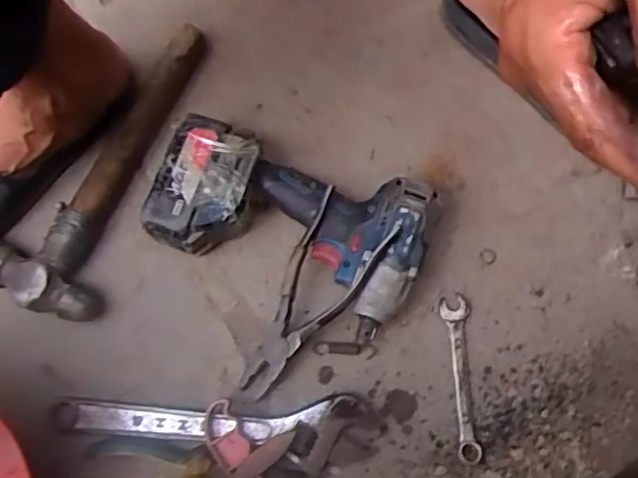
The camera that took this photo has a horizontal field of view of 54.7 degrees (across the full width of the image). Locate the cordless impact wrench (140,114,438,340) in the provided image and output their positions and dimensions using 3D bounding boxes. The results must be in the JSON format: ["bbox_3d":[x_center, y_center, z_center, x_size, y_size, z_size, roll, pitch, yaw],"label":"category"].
[{"bbox_3d":[-0.022,-0.018,0.555,0.237,0.085,0.132,19,76,7],"label":"cordless impact wrench"}]

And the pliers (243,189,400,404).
[{"bbox_3d":[-0.016,0.054,0.538,0.071,0.016,0.191,37,96,11],"label":"pliers"}]

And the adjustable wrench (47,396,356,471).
[{"bbox_3d":[-0.102,0.163,0.543,0.263,0.022,0.057,3,74,2],"label":"adjustable wrench"}]

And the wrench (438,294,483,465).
[{"bbox_3d":[0.129,0.123,0.552,0.027,0.008,0.144,-5,74,0],"label":"wrench"}]

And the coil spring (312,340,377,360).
[{"bbox_3d":[0.024,0.101,0.563,0.056,0.007,0.013,6,74,3],"label":"coil spring"}]

